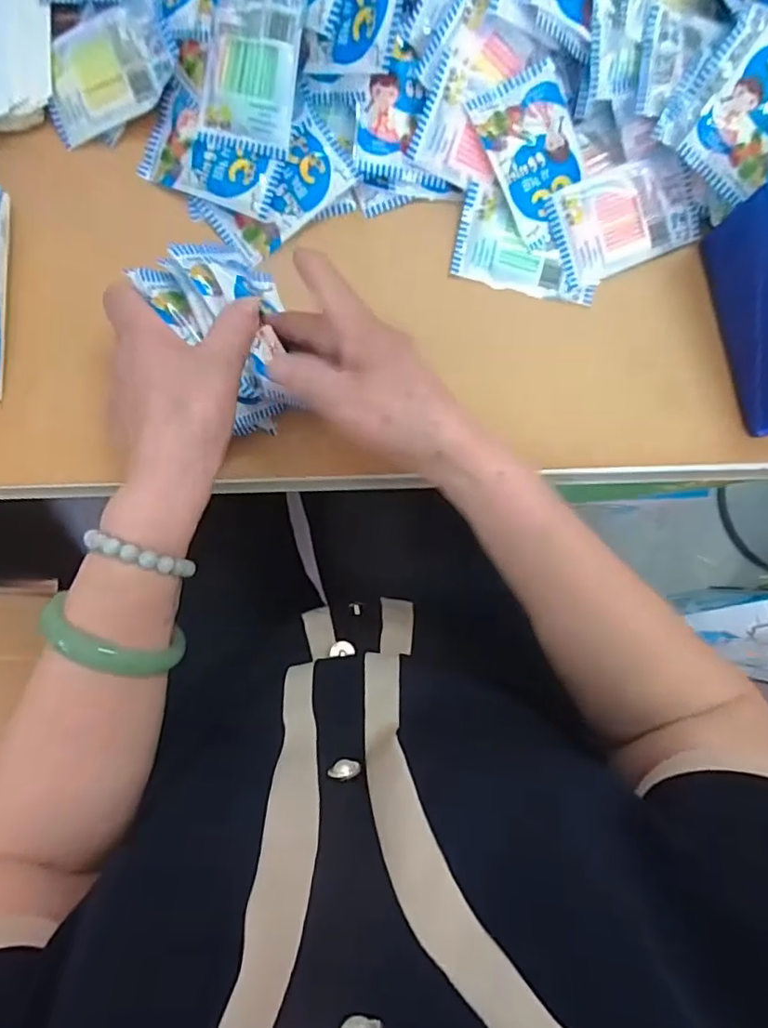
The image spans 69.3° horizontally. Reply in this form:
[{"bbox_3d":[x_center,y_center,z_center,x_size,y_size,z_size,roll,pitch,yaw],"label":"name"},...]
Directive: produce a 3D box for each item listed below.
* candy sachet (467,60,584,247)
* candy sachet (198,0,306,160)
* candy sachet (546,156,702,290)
[{"bbox_3d":[0.107,-0.245,0.384,0.066,0.007,0.106,-31,104,-5],"label":"candy sachet"},{"bbox_3d":[-0.084,-0.296,0.361,0.062,0.008,0.101,17,109,7],"label":"candy sachet"},{"bbox_3d":[0.171,-0.208,0.392,0.103,0.006,0.065,-20,103,0],"label":"candy sachet"}]

